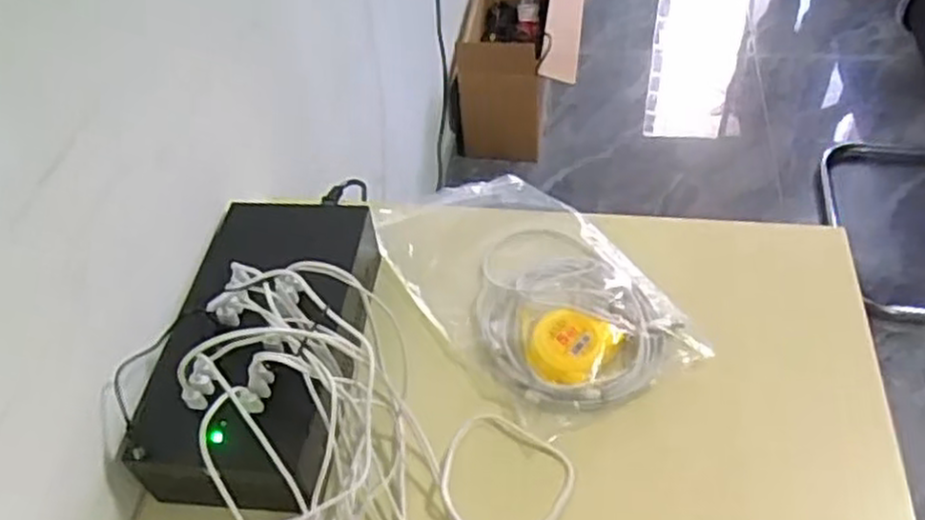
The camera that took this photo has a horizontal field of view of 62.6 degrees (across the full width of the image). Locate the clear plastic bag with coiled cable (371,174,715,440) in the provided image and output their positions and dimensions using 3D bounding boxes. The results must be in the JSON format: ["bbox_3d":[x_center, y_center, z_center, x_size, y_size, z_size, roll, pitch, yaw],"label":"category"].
[{"bbox_3d":[0.056,0.015,0.726,0.187,0.044,0.309,-24,51,-15],"label":"clear plastic bag with coiled cable"}]

